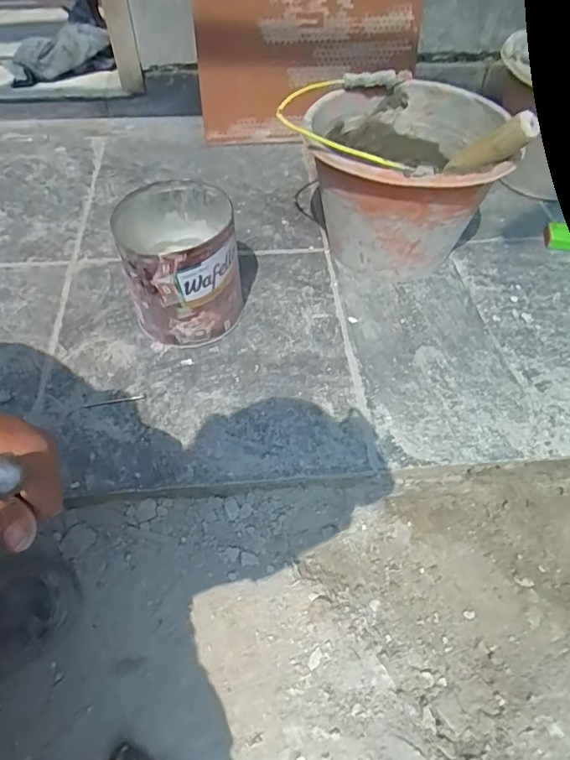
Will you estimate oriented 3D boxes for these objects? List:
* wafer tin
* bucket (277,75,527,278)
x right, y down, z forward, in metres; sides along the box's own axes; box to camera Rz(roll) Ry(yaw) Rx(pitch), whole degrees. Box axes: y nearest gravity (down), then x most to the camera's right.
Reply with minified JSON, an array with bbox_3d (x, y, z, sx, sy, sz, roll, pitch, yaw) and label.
[{"bbox_3d":[-0.135,-0.149,0.663,0.138,0.155,0.151,-10,53,-8],"label":"wafer tin"},{"bbox_3d":[0.156,-0.286,0.734,0.246,0.206,0.259,0,52,0],"label":"bucket"}]

